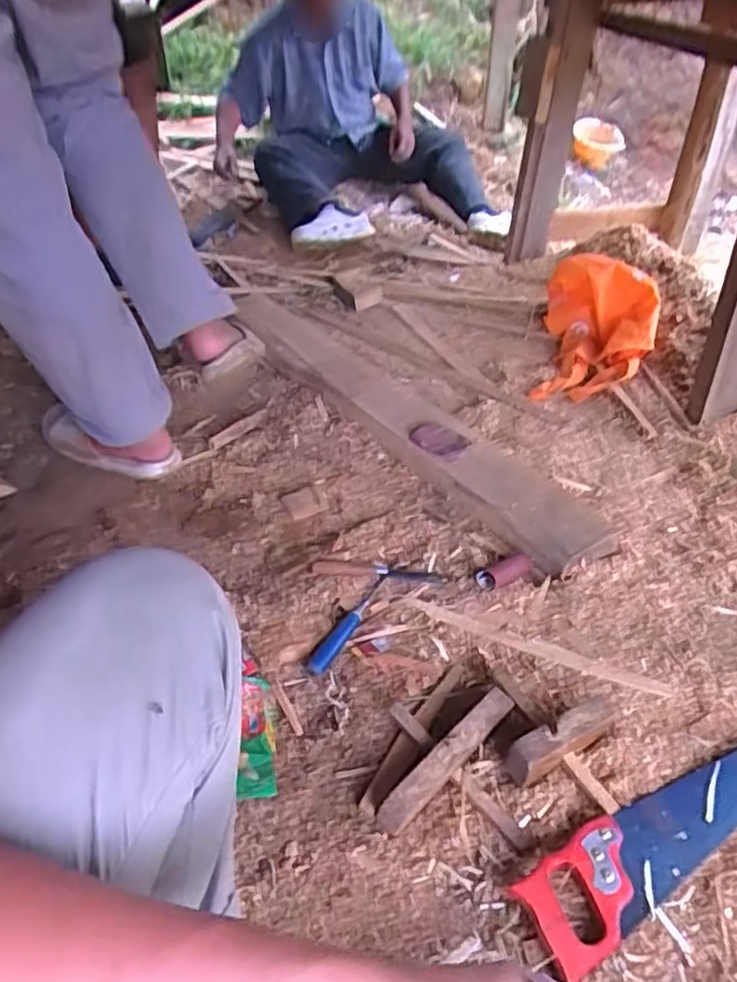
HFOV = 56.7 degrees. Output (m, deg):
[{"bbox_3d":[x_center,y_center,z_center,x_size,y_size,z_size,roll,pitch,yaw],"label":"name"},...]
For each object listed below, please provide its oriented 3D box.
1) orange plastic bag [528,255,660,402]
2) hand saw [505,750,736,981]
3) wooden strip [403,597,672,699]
[{"bbox_3d":[0.487,-0.346,1.448,0.228,0.192,0.315,9,41,13],"label":"orange plastic bag"},{"bbox_3d":[0.342,0.332,0.722,0.443,0.027,0.087,-24,44,-24],"label":"hand saw"},{"bbox_3d":[0.212,0.204,0.900,0.347,0.004,0.030,16,43,20],"label":"wooden strip"}]

